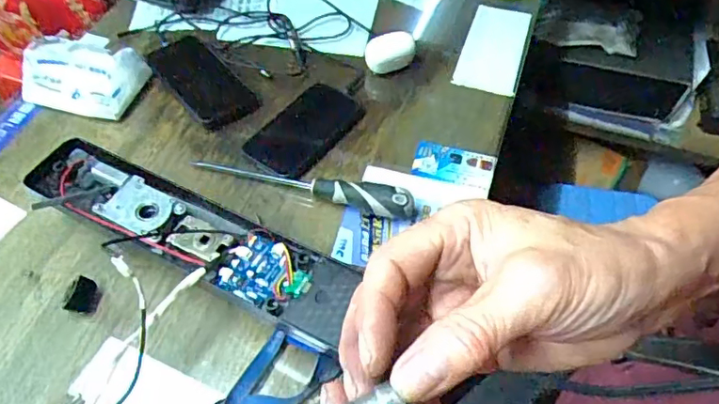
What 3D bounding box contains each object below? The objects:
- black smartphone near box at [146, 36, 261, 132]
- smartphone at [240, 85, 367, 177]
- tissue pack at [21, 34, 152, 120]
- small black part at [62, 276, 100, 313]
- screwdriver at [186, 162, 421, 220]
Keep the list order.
[{"bbox_3d":[-0.198,-0.151,0.685,0.074,0.020,0.153,-36,60,-19],"label":"black smartphone near box"},{"bbox_3d":[-0.063,-0.086,0.647,0.081,0.012,0.138,34,61,15],"label":"smartphone"},{"bbox_3d":[-0.346,-0.161,0.684,0.151,0.055,0.088,13,57,13],"label":"tissue pack"},{"bbox_3d":[-0.263,0.088,0.526,0.025,0.015,0.031,1,55,4],"label":"small black part"},{"bbox_3d":[-0.063,-0.024,0.589,0.244,0.031,0.025,15,58,14],"label":"screwdriver"}]

